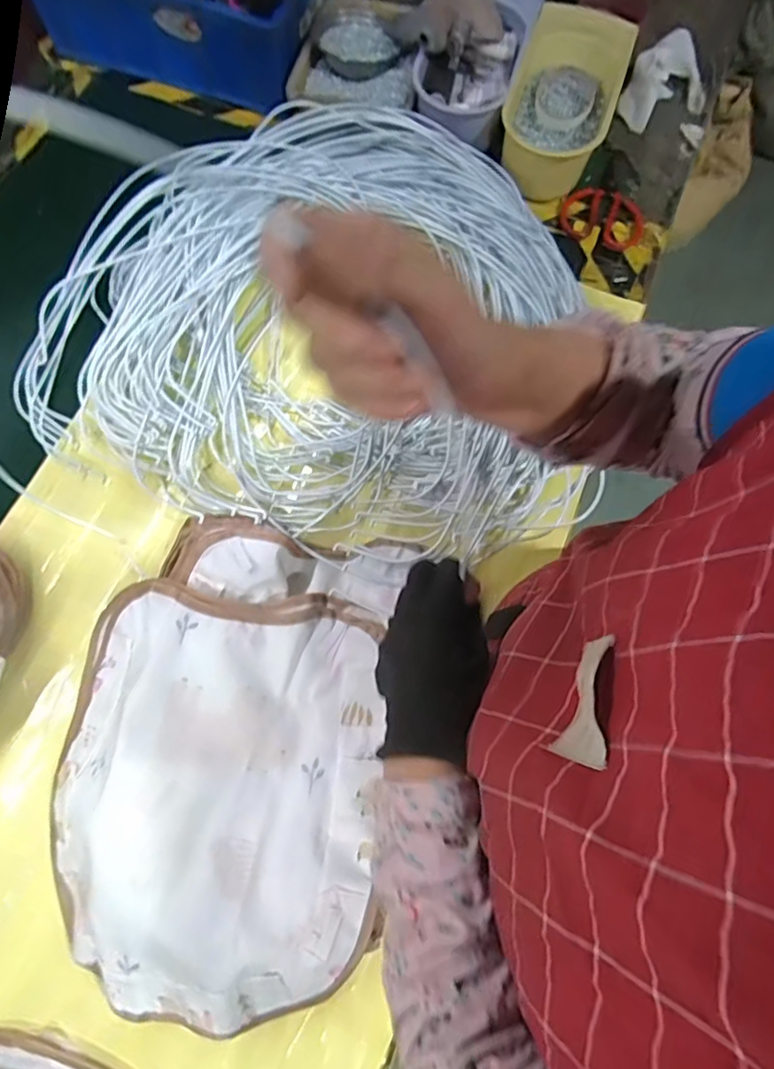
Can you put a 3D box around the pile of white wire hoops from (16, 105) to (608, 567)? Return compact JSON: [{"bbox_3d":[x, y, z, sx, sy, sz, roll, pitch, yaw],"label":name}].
[{"bbox_3d":[-0.067,-0.283,0.708,0.675,0.104,0.581,16,72,5],"label":"pile of white wire hoops"}]

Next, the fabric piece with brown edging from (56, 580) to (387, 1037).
[{"bbox_3d":[-0.159,0.237,0.540,0.322,0.068,0.361,3,71,0],"label":"fabric piece with brown edging"}]

